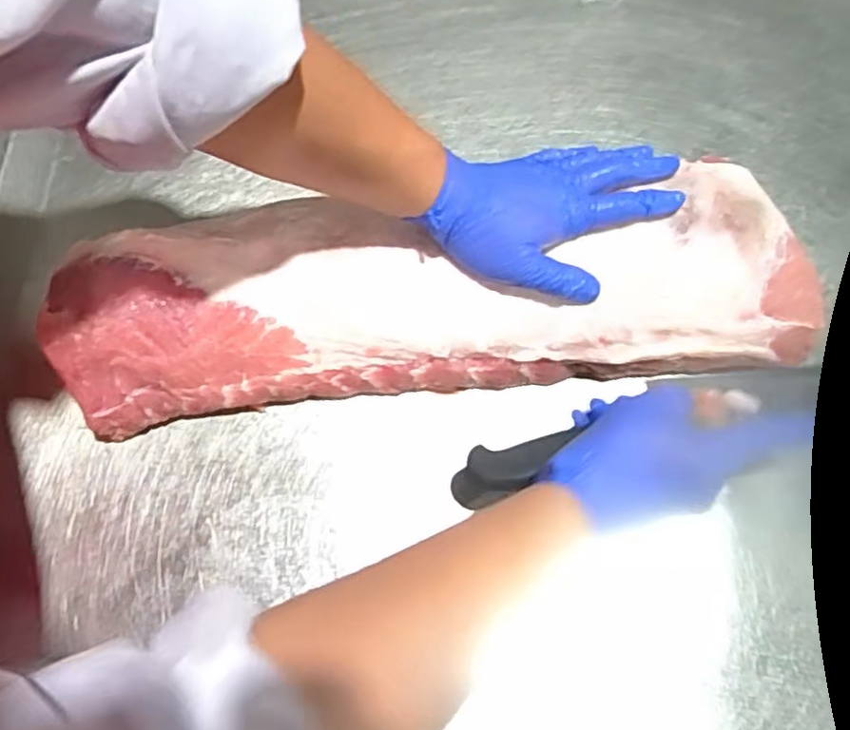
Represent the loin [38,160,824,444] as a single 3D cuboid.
[{"bbox_3d":[0.013,-0.046,0.461,0.495,0.075,0.137,-4,68,-3],"label":"loin"}]

